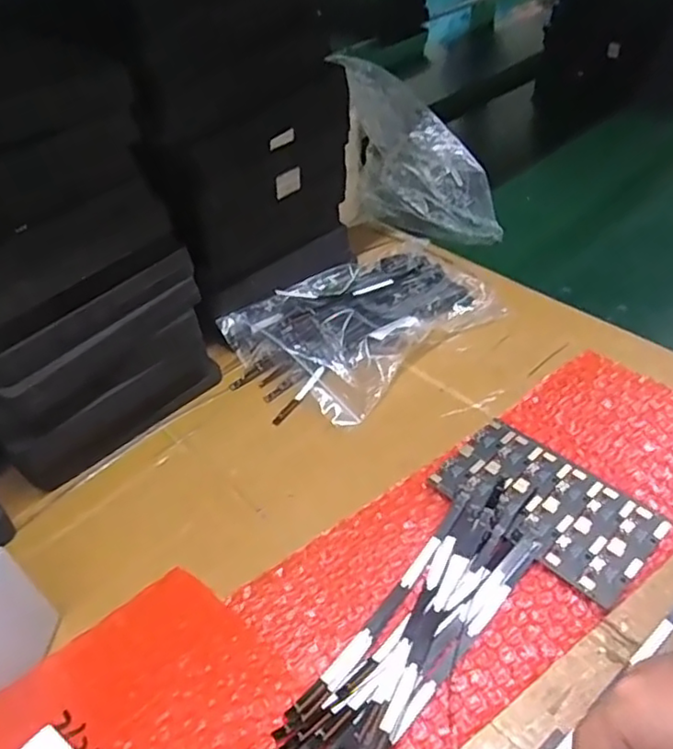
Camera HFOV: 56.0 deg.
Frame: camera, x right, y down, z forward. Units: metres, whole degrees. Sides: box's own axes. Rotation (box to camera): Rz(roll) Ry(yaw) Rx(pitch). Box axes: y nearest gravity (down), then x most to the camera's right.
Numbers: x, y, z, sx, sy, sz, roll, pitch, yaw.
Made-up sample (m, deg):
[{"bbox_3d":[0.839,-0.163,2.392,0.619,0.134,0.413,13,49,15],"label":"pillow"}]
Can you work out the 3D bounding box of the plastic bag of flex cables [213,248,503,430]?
[{"bbox_3d":[0.027,-0.048,0.537,0.223,0.029,0.136,-30,49,-23],"label":"plastic bag of flex cables"}]

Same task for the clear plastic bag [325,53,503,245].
[{"bbox_3d":[0.074,-0.198,0.612,0.045,0.158,0.175,-36,51,-29],"label":"clear plastic bag"}]

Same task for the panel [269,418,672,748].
[{"bbox_3d":[0.071,0.126,0.366,0.254,0.014,0.126,-36,51,-28],"label":"panel"}]

